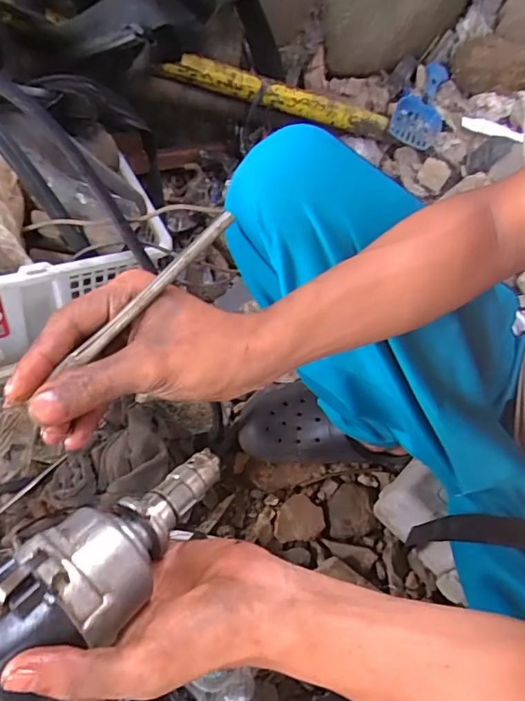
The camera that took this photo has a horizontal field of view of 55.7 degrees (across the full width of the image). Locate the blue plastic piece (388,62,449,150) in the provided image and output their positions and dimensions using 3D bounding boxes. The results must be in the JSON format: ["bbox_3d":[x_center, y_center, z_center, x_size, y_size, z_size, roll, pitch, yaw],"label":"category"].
[{"bbox_3d":[0.326,-0.498,1.004,0.093,0.045,0.206,20,65,9],"label":"blue plastic piece"}]

